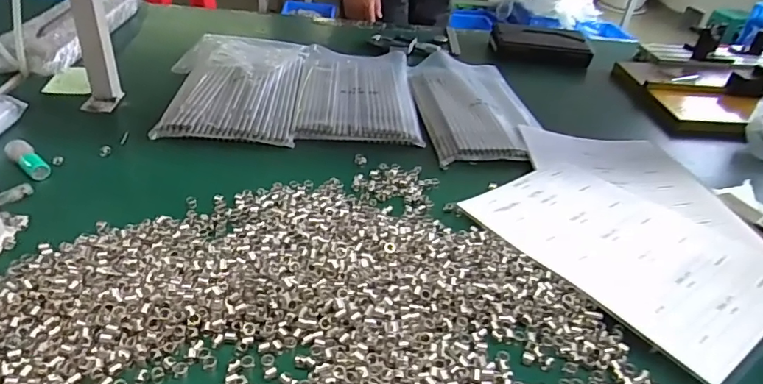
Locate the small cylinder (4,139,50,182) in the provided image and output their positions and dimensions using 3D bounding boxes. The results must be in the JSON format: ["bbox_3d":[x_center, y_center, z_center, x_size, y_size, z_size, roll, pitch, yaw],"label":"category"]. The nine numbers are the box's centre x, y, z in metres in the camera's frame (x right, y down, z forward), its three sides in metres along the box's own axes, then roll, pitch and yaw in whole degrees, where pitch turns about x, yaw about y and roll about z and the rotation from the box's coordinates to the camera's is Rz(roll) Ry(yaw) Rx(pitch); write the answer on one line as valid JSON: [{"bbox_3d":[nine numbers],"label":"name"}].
[{"bbox_3d":[-0.403,-0.035,0.579,0.066,0.028,0.024,28,40,31],"label":"small cylinder"}]

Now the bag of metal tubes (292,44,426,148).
[{"bbox_3d":[-0.040,-0.176,0.840,0.181,0.021,0.342,2,34,-4],"label":"bag of metal tubes"}]

